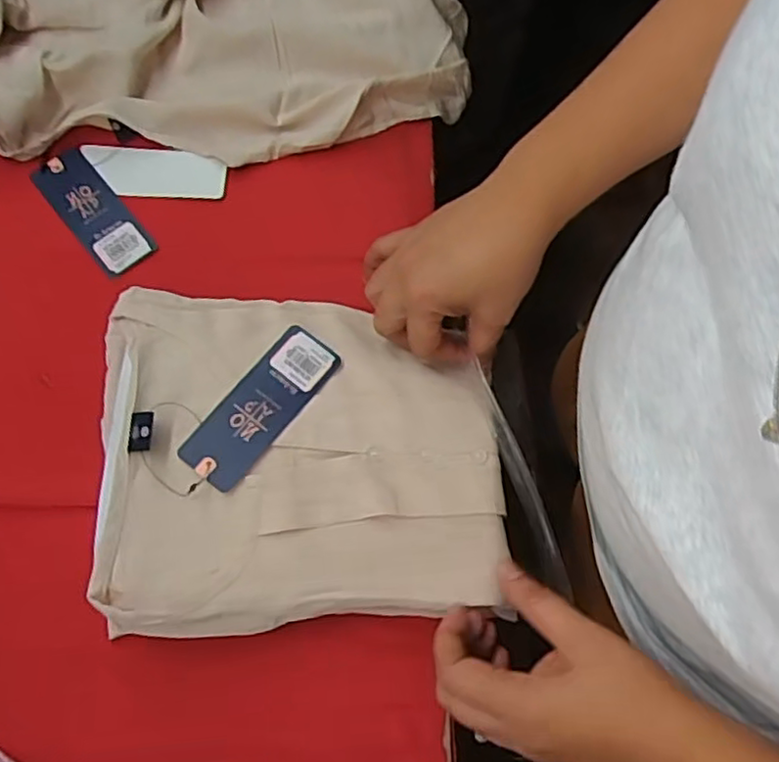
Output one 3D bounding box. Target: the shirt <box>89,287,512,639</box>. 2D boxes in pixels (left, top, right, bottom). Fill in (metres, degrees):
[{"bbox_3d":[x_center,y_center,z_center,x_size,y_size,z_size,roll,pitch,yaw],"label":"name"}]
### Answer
[{"bbox_3d":[-0.056,0.043,0.450,0.259,0.043,0.227,-7,69,0],"label":"shirt"}]

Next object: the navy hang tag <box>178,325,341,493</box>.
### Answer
[{"bbox_3d":[-0.087,0.017,0.454,0.044,0.004,0.120,37,72,7],"label":"navy hang tag"}]

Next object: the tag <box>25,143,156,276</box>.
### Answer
[{"bbox_3d":[-0.239,-0.137,0.536,0.045,0.005,0.121,-39,78,-8],"label":"tag"}]

